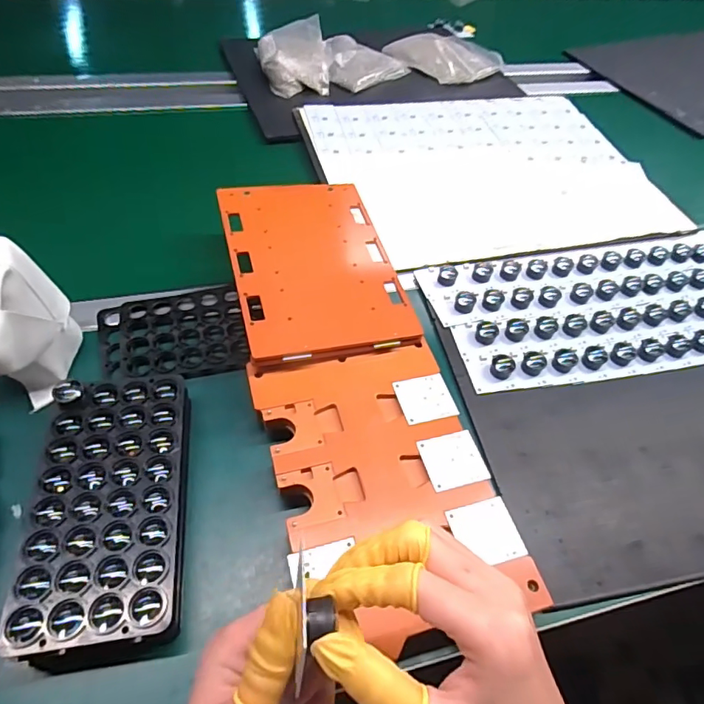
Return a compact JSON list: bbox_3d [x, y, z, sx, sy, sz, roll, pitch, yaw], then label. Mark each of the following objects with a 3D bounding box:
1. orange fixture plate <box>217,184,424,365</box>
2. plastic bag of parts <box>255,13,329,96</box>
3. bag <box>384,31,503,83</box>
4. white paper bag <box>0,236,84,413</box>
[{"bbox_3d":[-0.040,-0.094,0.502,0.159,0.010,0.231,-9,56,-16],"label":"orange fixture plate"},{"bbox_3d":[-0.100,-0.495,0.826,0.113,0.055,0.162,-5,53,-9],"label":"plastic bag of parts"},{"bbox_3d":[0.170,-0.547,0.910,0.168,0.038,0.165,-29,60,-25],"label":"bag"},{"bbox_3d":[-0.290,-0.022,0.408,0.078,0.116,0.099,4,51,-4],"label":"white paper bag"}]

